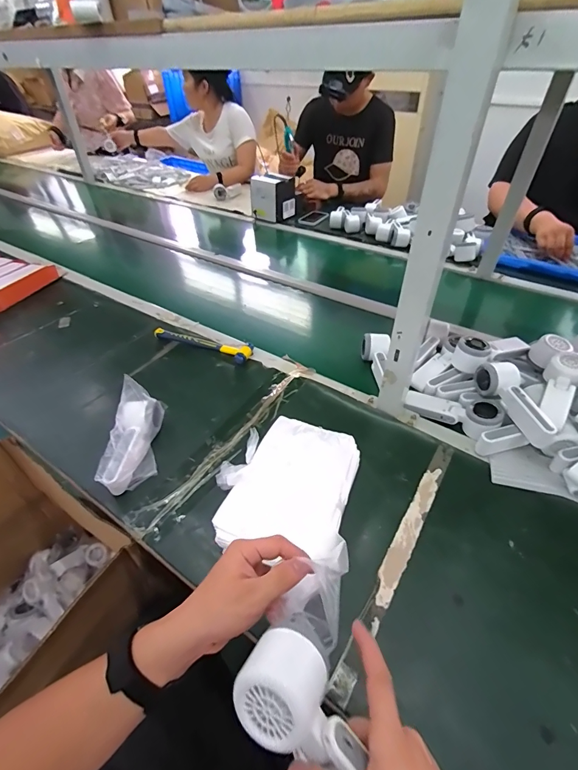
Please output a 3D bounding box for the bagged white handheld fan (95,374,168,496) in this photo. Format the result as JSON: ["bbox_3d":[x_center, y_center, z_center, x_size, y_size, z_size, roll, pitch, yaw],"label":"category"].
[{"bbox_3d":[-0.258,0.084,0.600,0.068,0.102,0.180,-6,45,-2],"label":"bagged white handheld fan"}]

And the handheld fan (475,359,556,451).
[{"bbox_3d":[0.380,0.026,0.610,0.053,0.057,0.169,-11,44,-11],"label":"handheld fan"}]

